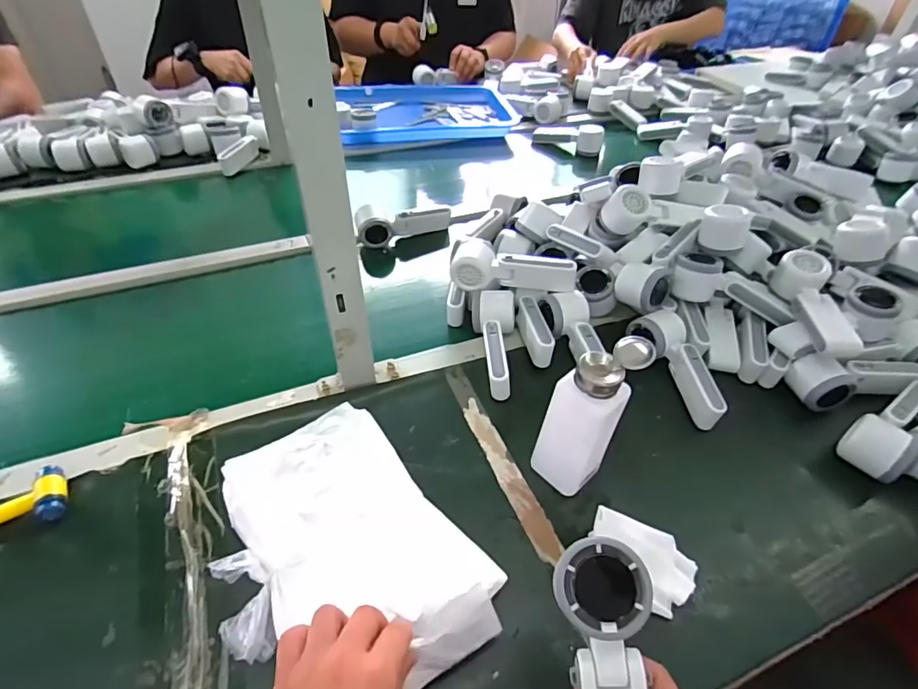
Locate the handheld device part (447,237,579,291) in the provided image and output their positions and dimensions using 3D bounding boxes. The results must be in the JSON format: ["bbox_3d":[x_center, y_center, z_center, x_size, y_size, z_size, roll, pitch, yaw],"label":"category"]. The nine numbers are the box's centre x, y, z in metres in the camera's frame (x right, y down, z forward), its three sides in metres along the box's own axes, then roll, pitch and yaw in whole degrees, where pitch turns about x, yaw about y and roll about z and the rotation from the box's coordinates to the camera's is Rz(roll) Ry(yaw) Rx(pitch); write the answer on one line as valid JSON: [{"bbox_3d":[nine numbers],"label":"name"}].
[{"bbox_3d":[0.071,-0.103,0.681,0.173,0.047,0.073,19,47,16],"label":"handheld device part"}]

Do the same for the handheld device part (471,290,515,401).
[{"bbox_3d":[0.046,-0.003,0.644,0.058,0.048,0.159,2,45,-1],"label":"handheld device part"}]

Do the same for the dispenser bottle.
[{"bbox_3d":[0.122,0.072,0.481,0.060,0.179,0.068,34,52,28],"label":"dispenser bottle"}]

